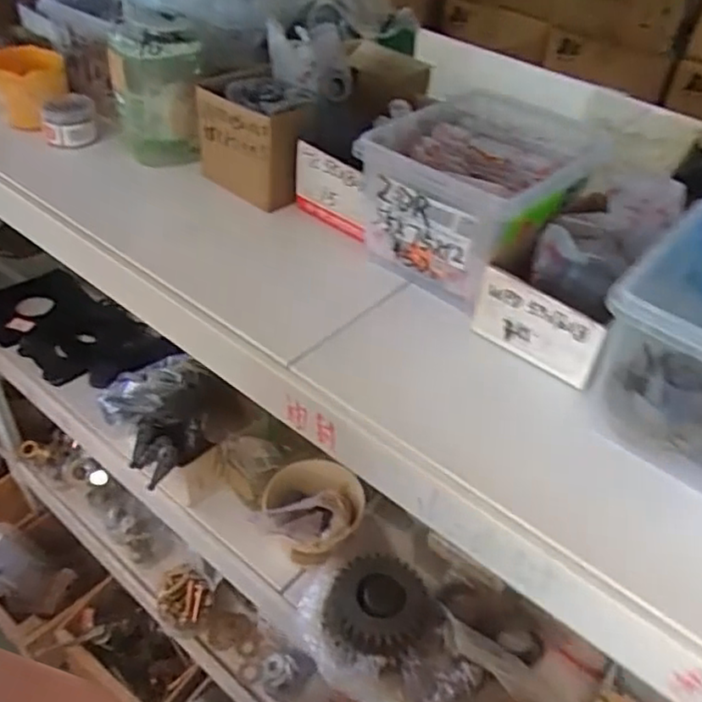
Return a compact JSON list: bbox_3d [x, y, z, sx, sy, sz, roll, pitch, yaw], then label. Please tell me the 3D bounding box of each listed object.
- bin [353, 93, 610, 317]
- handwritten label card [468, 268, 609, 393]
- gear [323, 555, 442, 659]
[{"bbox_3d":[0.116,-0.146,0.623,0.161,0.120,0.203,29,46,22],"label":"bin"},{"bbox_3d":[0.145,-0.018,0.525,0.103,0.067,0.007,31,47,24],"label":"handwritten label card"},{"bbox_3d":[0.033,0.265,0.687,0.113,0.025,0.099,12,42,5],"label":"gear"}]

